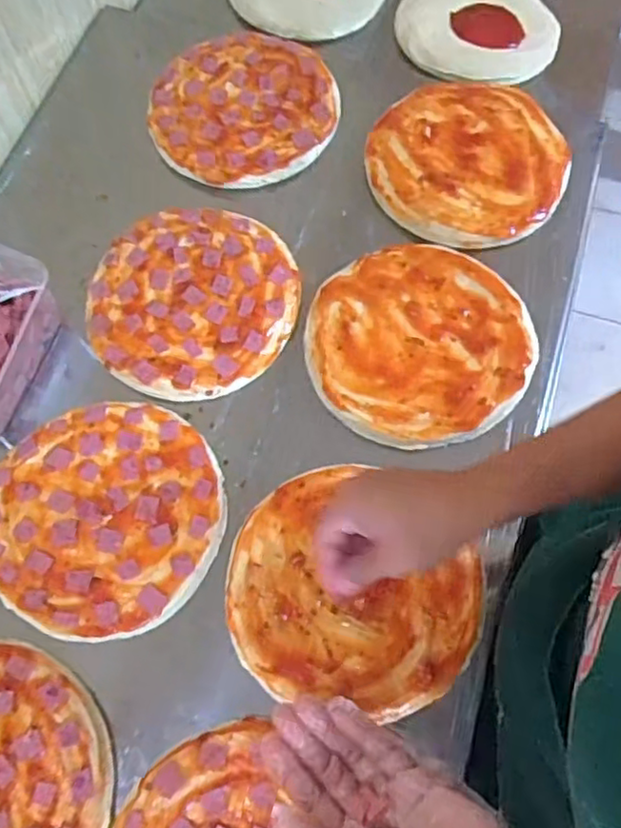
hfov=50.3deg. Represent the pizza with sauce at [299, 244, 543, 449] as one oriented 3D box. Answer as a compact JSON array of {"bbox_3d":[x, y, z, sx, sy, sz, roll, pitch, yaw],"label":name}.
[{"bbox_3d":[0.100,-0.067,0.607,0.202,0.017,0.190,-1,68,2],"label":"pizza with sauce"}]

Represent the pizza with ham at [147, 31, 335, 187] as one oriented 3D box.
[{"bbox_3d":[-0.072,-0.328,0.705,0.194,0.021,0.188,-1,68,2],"label":"pizza with ham"}]

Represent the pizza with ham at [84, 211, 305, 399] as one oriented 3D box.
[{"bbox_3d":[-0.113,-0.109,0.635,0.188,0.029,0.196,-1,68,2],"label":"pizza with ham"}]

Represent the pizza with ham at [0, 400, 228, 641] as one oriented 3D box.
[{"bbox_3d":[-0.174,0.082,0.553,0.193,0.012,0.191,-1,68,2],"label":"pizza with ham"}]

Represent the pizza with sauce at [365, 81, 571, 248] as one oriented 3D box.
[{"bbox_3d":[0.162,-0.262,0.669,0.188,0.015,0.197,-1,68,2],"label":"pizza with sauce"}]

